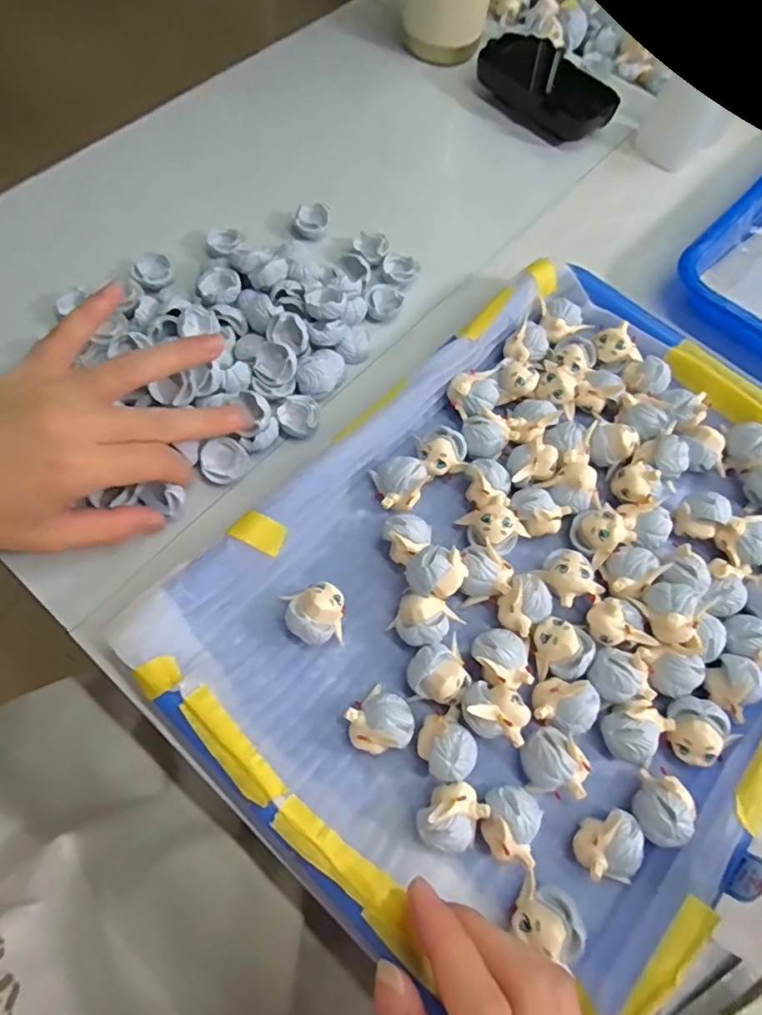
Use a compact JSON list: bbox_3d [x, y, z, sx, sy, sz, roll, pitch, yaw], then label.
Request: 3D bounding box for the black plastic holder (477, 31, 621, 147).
[{"bbox_3d":[0.128,-0.324,0.424,0.058,0.035,0.111,-42,75,-18],"label":"black plastic holder"}]

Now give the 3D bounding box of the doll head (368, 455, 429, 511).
[{"bbox_3d":[0.009,-0.011,0.288,0.027,0.020,0.025,1,67,-2],"label":"doll head"}]

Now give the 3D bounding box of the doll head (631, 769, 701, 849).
[{"bbox_3d":[0.120,0.130,0.235,0.021,0.025,0.025,36,70,12],"label":"doll head"}]

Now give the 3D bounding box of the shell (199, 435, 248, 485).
[{"bbox_3d":[-0.084,-0.024,0.294,0.023,0.010,0.022,1,67,-2],"label":"shell"}]

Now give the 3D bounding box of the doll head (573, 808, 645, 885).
[{"bbox_3d":[0.095,0.141,0.232,0.026,0.021,0.025,1,67,-2],"label":"doll head"}]

